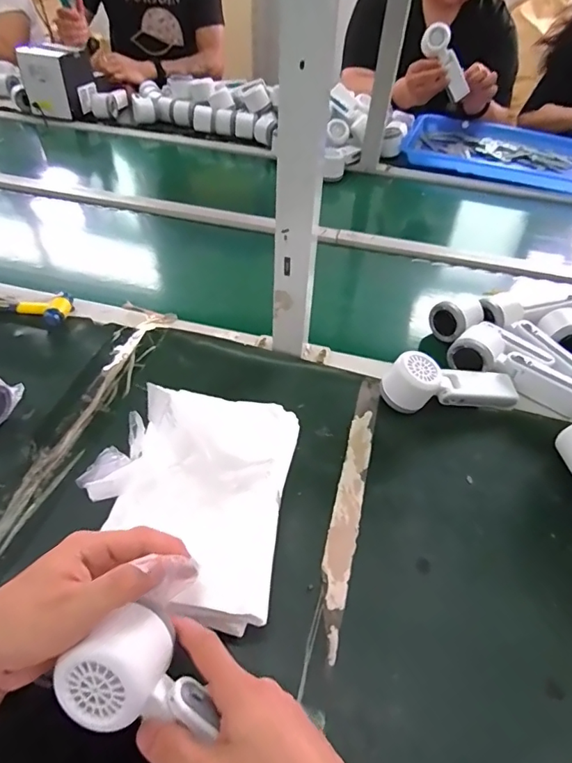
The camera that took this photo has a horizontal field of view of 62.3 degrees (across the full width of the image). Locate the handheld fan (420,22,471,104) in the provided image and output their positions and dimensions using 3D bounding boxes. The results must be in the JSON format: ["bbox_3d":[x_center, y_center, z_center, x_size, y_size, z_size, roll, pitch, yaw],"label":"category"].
[{"bbox_3d":[0.370,-0.730,1.093,0.060,0.168,0.033,-16,36,40],"label":"handheld fan"}]

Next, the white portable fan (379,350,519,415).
[{"bbox_3d":[0.200,0.001,0.569,0.166,0.060,0.050,-3,47,-6],"label":"white portable fan"}]

